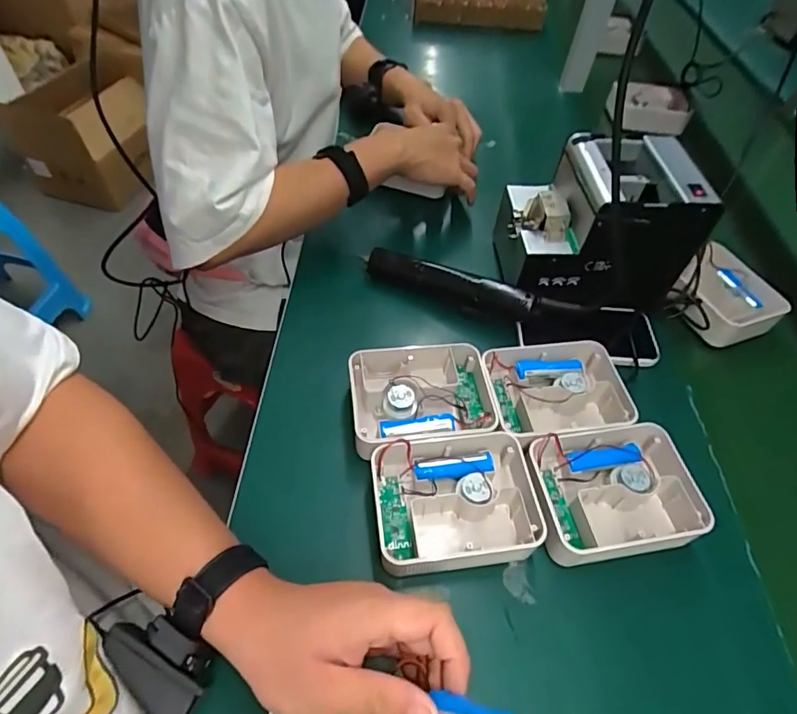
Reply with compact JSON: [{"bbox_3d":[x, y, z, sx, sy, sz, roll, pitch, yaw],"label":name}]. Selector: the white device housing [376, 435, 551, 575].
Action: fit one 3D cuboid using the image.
[{"bbox_3d":[0.049,0.119,0.407,0.135,0.047,0.101,-5,52,-7],"label":"white device housing"}]

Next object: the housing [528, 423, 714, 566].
[{"bbox_3d":[0.179,0.115,0.418,0.130,0.046,0.098,-5,52,-8],"label":"housing"}]

